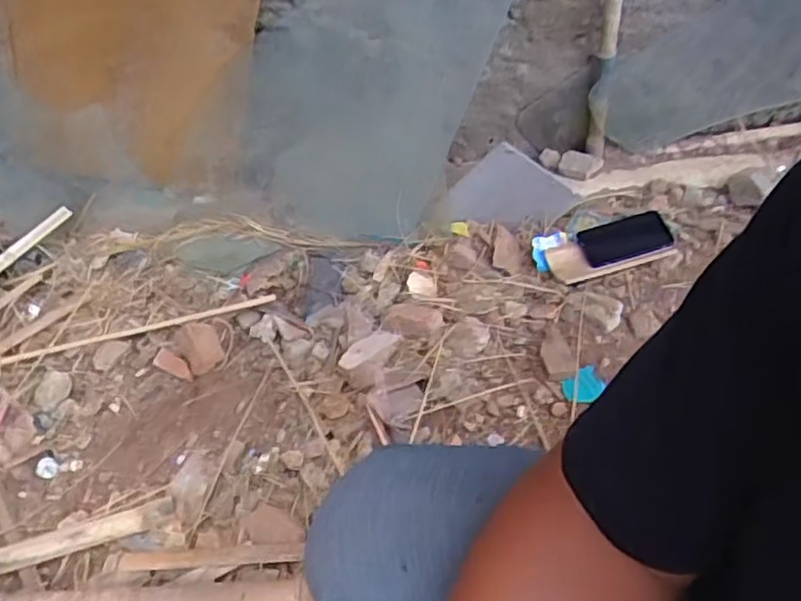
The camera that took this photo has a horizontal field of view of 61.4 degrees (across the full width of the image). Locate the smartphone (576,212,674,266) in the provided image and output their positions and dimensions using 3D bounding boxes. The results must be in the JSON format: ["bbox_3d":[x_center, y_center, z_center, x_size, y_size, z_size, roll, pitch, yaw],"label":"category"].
[{"bbox_3d":[0.379,-0.105,1.140,0.155,0.007,0.075,-14,61,-6],"label":"smartphone"}]

